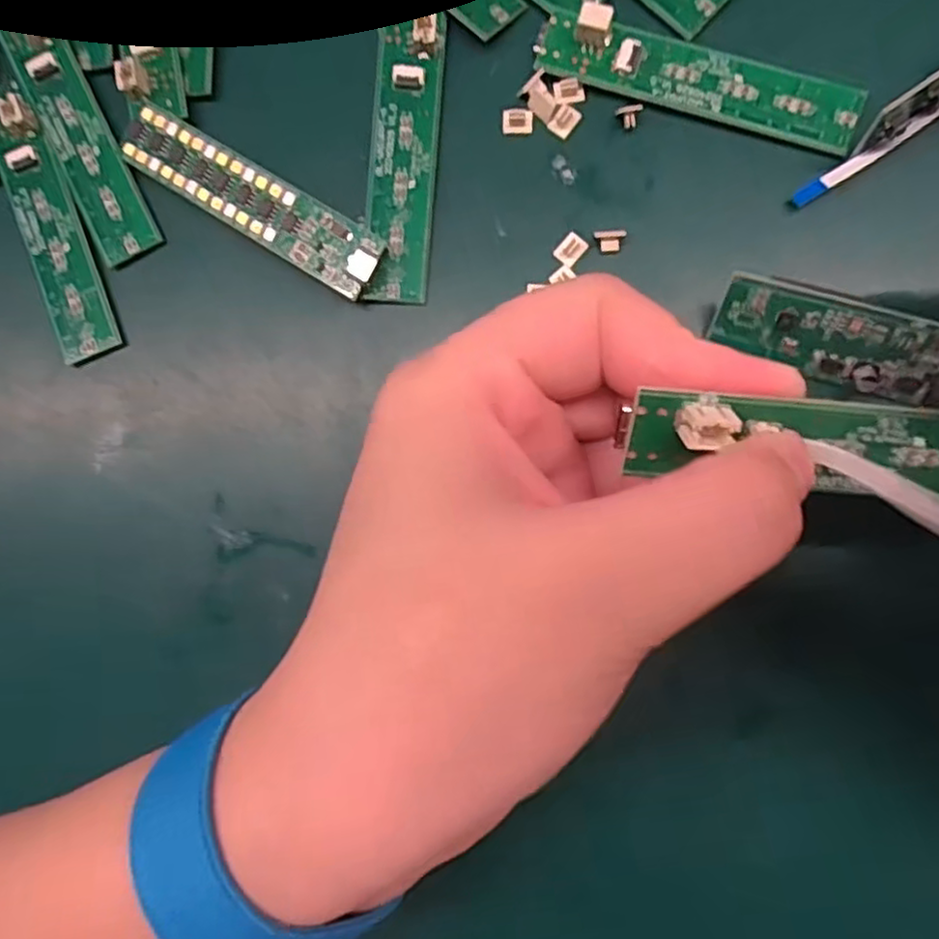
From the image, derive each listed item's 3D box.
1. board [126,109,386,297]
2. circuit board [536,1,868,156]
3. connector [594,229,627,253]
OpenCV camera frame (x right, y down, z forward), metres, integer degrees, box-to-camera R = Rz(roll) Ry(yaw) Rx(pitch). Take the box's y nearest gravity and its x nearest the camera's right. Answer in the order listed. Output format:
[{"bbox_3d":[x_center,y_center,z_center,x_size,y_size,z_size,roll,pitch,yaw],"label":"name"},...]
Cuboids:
[{"bbox_3d":[-0.059,-0.073,0.192,0.081,0.004,0.017,33,98,8],"label":"board"},{"bbox_3d":[0.059,-0.101,0.183,0.082,0.009,0.018,20,89,7],"label":"circuit board"},{"bbox_3d":[0.037,-0.060,0.187,0.008,0.004,0.006,-4,86,6],"label":"connector"}]

